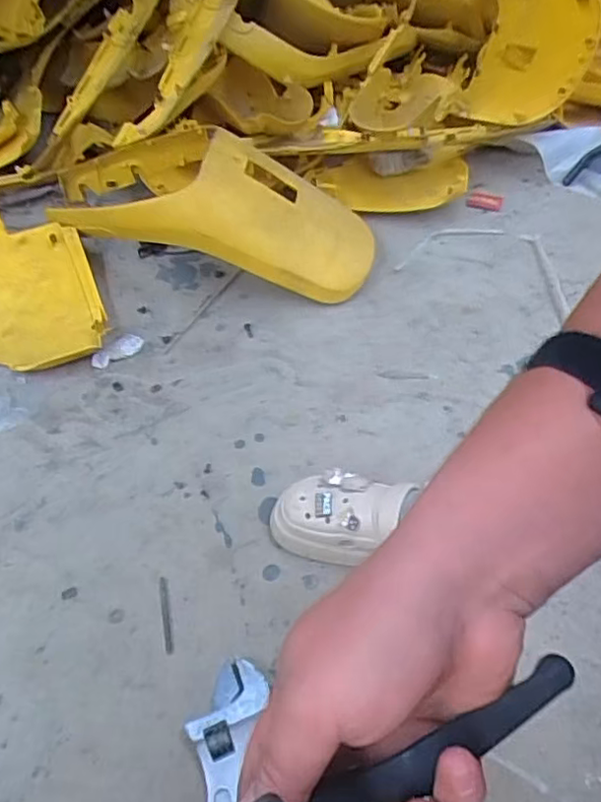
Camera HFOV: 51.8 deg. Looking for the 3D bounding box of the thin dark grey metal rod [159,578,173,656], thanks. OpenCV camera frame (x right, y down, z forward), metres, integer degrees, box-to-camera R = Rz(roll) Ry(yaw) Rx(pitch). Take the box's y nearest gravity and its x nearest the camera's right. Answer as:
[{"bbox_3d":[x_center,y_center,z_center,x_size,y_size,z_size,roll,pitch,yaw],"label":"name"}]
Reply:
[{"bbox_3d":[-0.162,0.255,0.743,0.010,0.004,0.091,-10,52,-9],"label":"thin dark grey metal rod"}]

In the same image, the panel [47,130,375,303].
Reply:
[{"bbox_3d":[-0.152,-0.337,1.105,0.574,0.192,0.234,5,50,3],"label":"panel"}]

